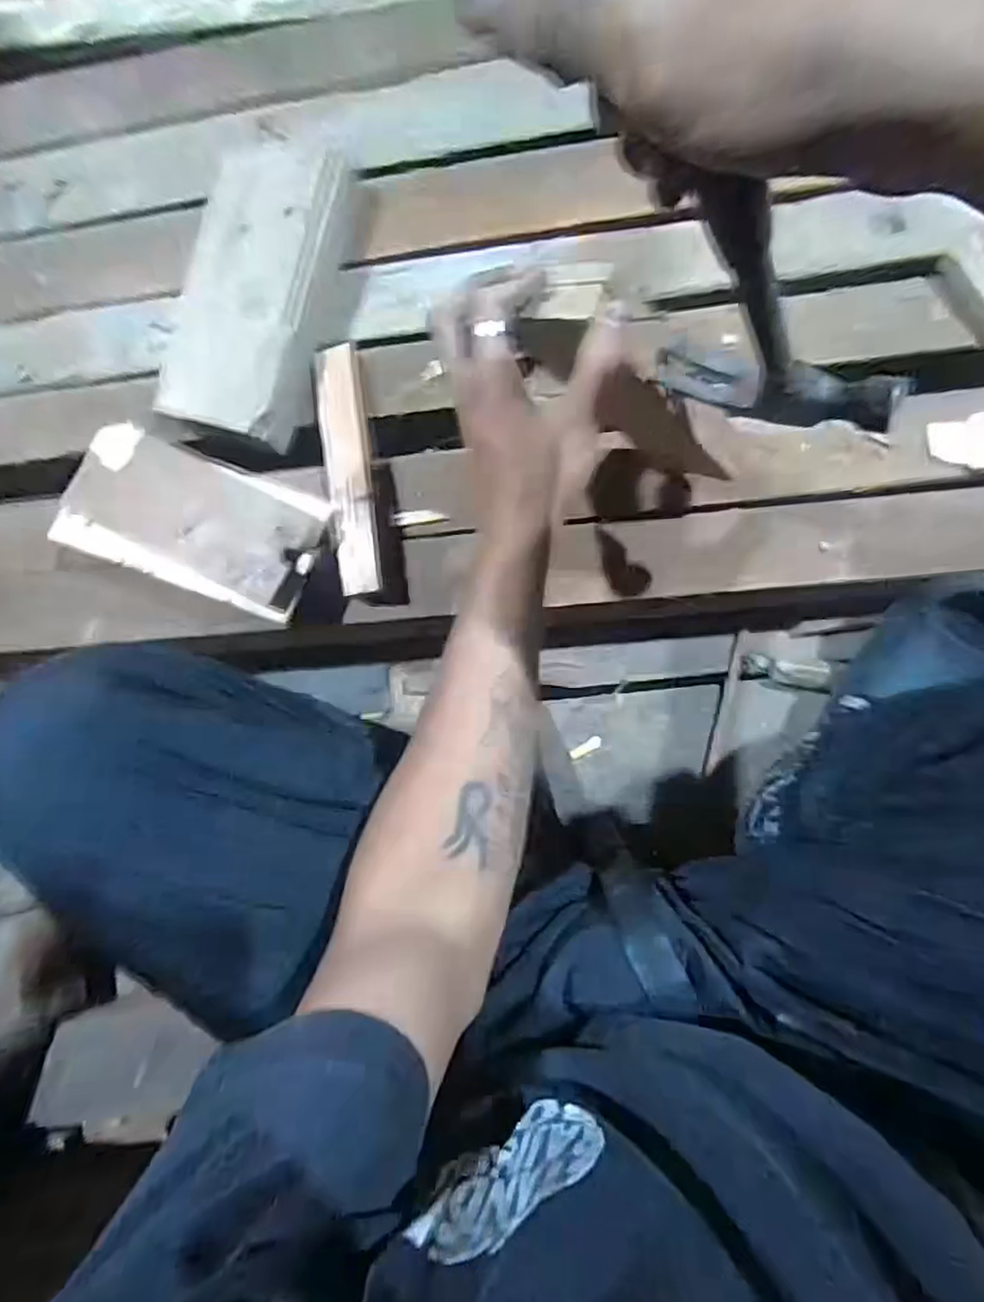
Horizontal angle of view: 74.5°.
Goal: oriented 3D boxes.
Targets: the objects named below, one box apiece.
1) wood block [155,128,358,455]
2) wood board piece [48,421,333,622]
[{"bbox_3d":[-0.202,-0.310,0.557,0.111,0.051,0.250,17,90,6],"label":"wood block"},{"bbox_3d":[-0.250,-0.109,0.534,0.208,0.030,0.105,20,90,6],"label":"wood board piece"}]

